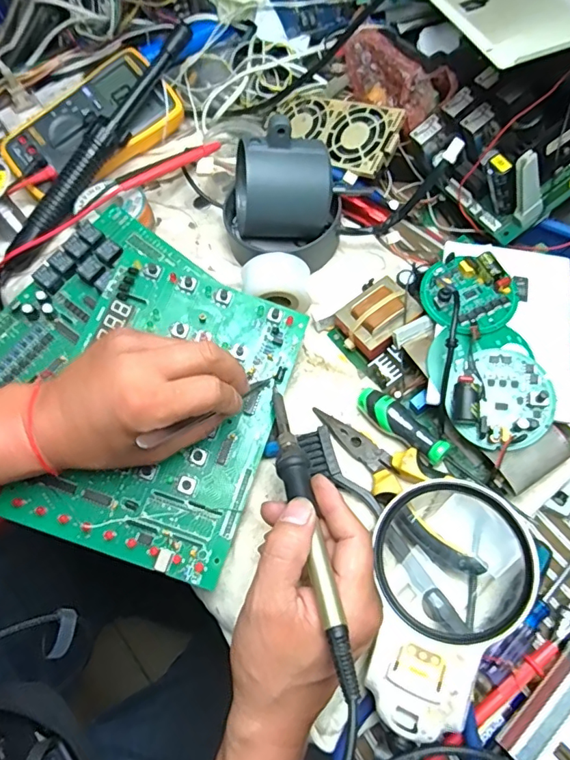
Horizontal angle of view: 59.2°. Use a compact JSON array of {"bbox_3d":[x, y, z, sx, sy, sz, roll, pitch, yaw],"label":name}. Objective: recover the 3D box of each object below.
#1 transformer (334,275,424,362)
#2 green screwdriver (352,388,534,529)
[{"bbox_3d":[0.077,-0.051,0.418,0.059,0.035,0.052,-34,67,-12],"label":"transformer"},{"bbox_3d":[0.115,0.053,0.369,0.144,0.022,0.026,38,73,19],"label":"green screwdriver"}]

